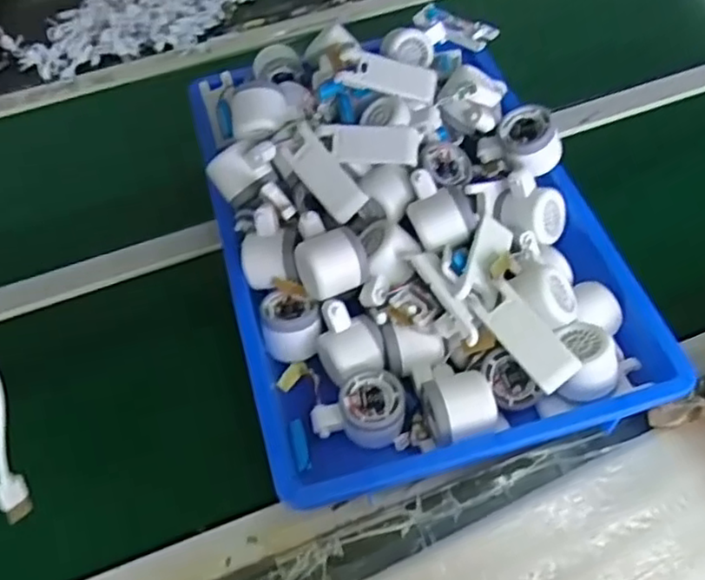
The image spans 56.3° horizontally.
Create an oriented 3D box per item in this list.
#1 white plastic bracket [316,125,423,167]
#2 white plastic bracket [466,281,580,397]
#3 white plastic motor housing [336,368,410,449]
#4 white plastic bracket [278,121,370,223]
[{"bbox_3d":[0.018,-0.146,0.665,0.100,0.007,0.040,3,79,1],"label":"white plastic bracket"},{"bbox_3d":[0.149,0.038,0.576,0.038,0.005,0.106,-41,68,6],"label":"white plastic bracket"},{"bbox_3d":[0.008,0.111,0.598,0.083,0.042,0.057,-13,56,-5],"label":"white plastic motor housing"},{"bbox_3d":[-0.029,-0.116,0.660,0.039,0.010,0.103,-40,83,9],"label":"white plastic bracket"}]

